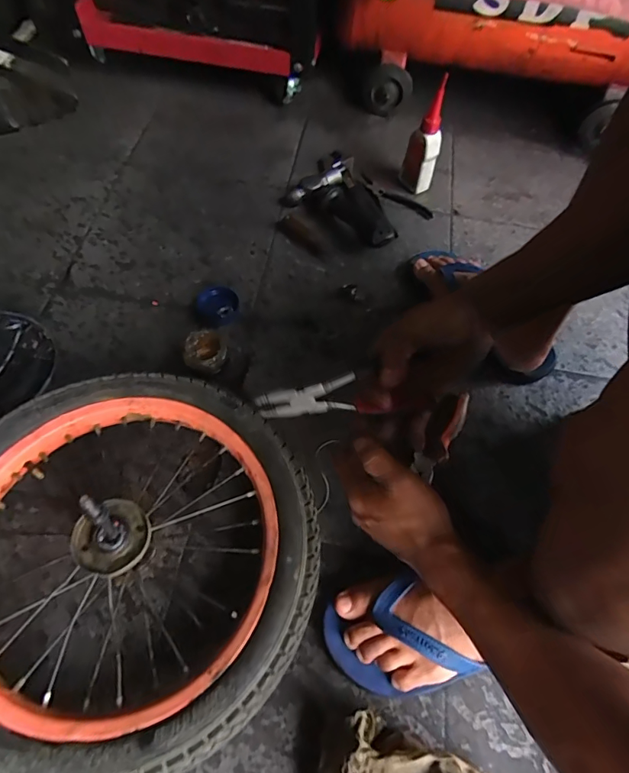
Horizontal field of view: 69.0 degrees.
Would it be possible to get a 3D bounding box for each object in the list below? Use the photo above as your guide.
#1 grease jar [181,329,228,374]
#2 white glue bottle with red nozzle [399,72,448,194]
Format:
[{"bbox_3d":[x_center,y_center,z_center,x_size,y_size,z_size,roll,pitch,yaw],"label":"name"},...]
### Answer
[{"bbox_3d":[-0.150,-0.046,0.625,0.056,0.034,0.064,-17,64,-13],"label":"grease jar"},{"bbox_3d":[0.187,-0.409,0.772,0.045,0.167,0.057,-23,65,-16],"label":"white glue bottle with red nozzle"}]

